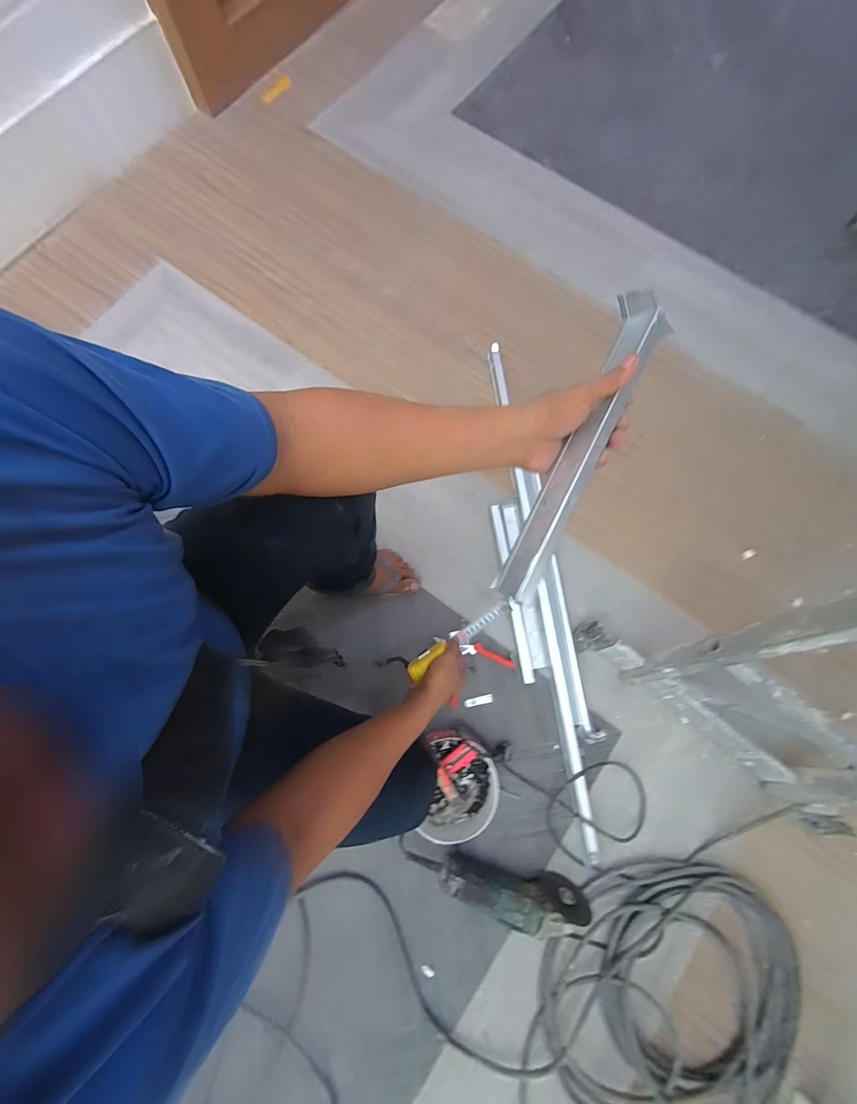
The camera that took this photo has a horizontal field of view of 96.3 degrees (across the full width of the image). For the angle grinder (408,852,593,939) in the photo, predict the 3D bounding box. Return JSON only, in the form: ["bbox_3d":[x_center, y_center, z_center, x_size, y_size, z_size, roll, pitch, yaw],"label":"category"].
[{"bbox_3d":[0.125,0.640,0.711,0.333,0.078,0.095,13,78,3],"label":"angle grinder"}]

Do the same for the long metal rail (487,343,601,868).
[{"bbox_3d":[0.240,0.048,0.844,0.033,0.034,1.132,-8,78,0],"label":"long metal rail"}]

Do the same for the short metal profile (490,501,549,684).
[{"bbox_3d":[0.201,0.086,0.849,0.065,0.044,0.384,-7,78,-2],"label":"short metal profile"}]

